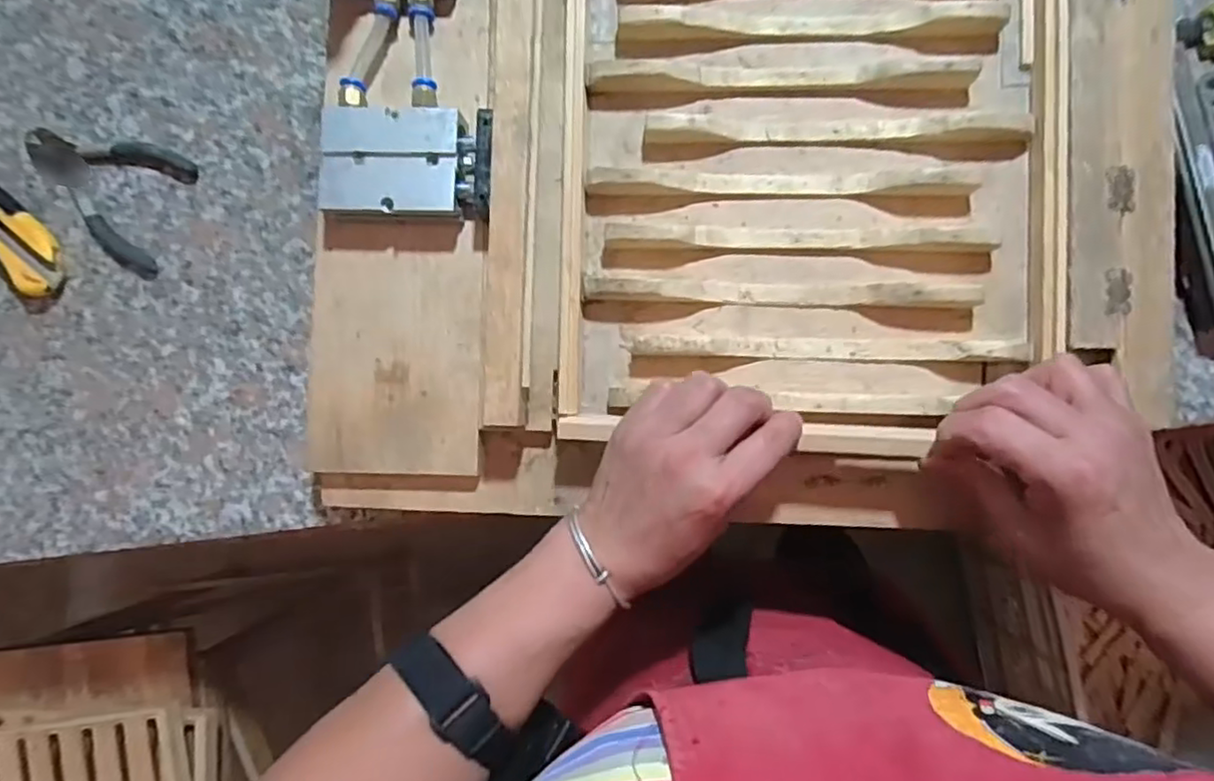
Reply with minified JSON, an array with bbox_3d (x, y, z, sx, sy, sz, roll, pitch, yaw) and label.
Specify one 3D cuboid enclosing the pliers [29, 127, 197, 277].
[{"bbox_3d":[-0.360,-0.145,0.470,0.125,0.007,0.086,26,91,4],"label":"pliers"}]

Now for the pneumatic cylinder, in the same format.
[{"bbox_3d":[-0.118,-0.137,0.405,0.102,0.024,0.064,3,89,4],"label":"pneumatic cylinder"}]

